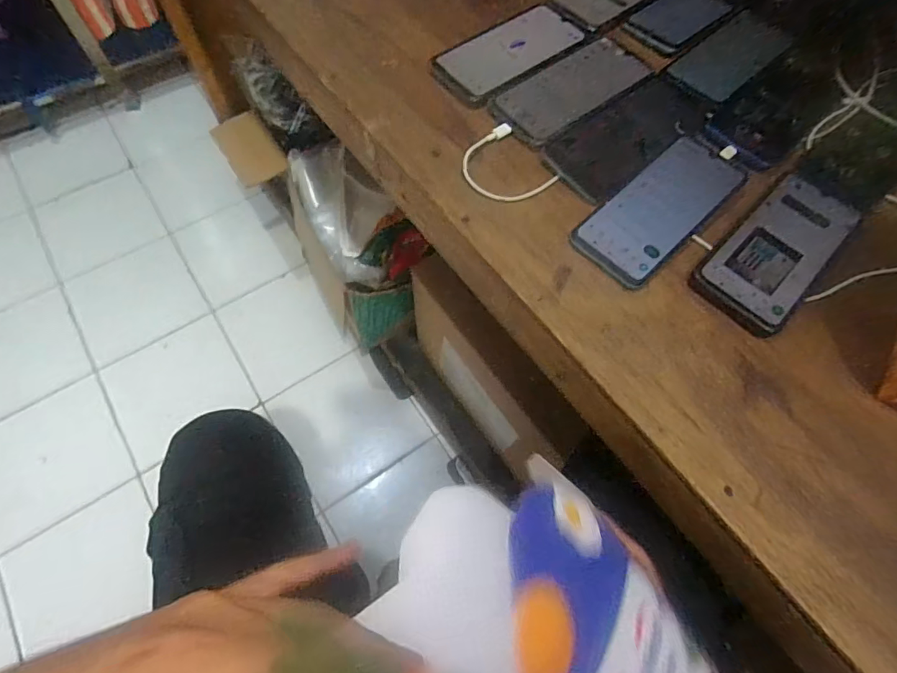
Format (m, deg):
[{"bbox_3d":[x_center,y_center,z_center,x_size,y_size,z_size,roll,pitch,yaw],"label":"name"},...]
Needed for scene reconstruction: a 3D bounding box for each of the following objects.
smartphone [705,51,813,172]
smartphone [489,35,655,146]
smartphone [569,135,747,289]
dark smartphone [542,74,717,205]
[{"bbox_3d":[0.328,-0.229,0.483,0.149,0.011,0.077,-41,72,-14],"label":"smartphone"},{"bbox_3d":[0.131,-0.260,0.502,0.179,0.014,0.079,-39,71,-14],"label":"smartphone"},{"bbox_3d":[0.192,-0.121,0.430,0.180,0.010,0.076,-42,72,-15],"label":"smartphone"},{"bbox_3d":[0.177,-0.196,0.465,0.175,0.012,0.081,-36,71,-13],"label":"dark smartphone"}]

